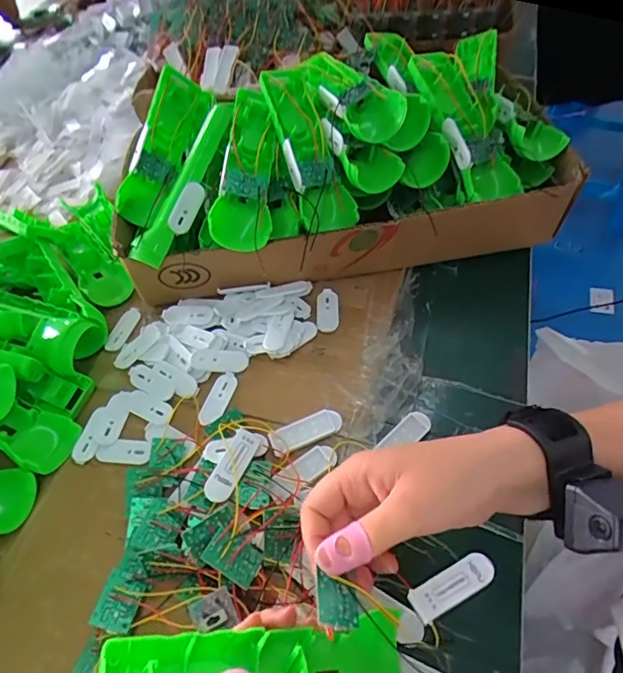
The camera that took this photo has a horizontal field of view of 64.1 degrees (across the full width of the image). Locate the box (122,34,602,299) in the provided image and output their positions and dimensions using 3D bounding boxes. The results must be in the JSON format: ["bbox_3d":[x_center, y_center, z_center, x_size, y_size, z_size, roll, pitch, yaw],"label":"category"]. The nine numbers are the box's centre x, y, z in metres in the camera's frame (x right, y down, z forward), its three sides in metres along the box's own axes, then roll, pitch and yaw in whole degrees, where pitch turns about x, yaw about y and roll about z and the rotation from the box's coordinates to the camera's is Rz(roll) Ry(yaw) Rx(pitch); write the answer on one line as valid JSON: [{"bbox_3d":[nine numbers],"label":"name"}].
[{"bbox_3d":[0.020,-0.180,0.503,0.413,0.131,0.246,-10,53,0],"label":"box"}]

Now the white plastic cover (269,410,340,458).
[{"bbox_3d":[-0.004,0.075,0.396,0.058,0.007,0.022,-22,55,-10],"label":"white plastic cover"}]

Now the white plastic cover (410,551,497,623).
[{"bbox_3d":[0.092,0.162,0.325,0.057,0.005,0.022,-25,56,-12],"label":"white plastic cover"}]

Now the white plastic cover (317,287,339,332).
[{"bbox_3d":[0.015,-0.026,0.467,0.020,0.004,0.051,-2,54,4],"label":"white plastic cover"}]

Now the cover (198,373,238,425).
[{"bbox_3d":[-0.080,0.053,0.423,0.022,0.005,0.048,10,56,13],"label":"cover"}]

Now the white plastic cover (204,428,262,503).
[{"bbox_3d":[-0.059,0.095,0.370,0.021,0.005,0.056,25,56,5],"label":"white plastic cover"}]

